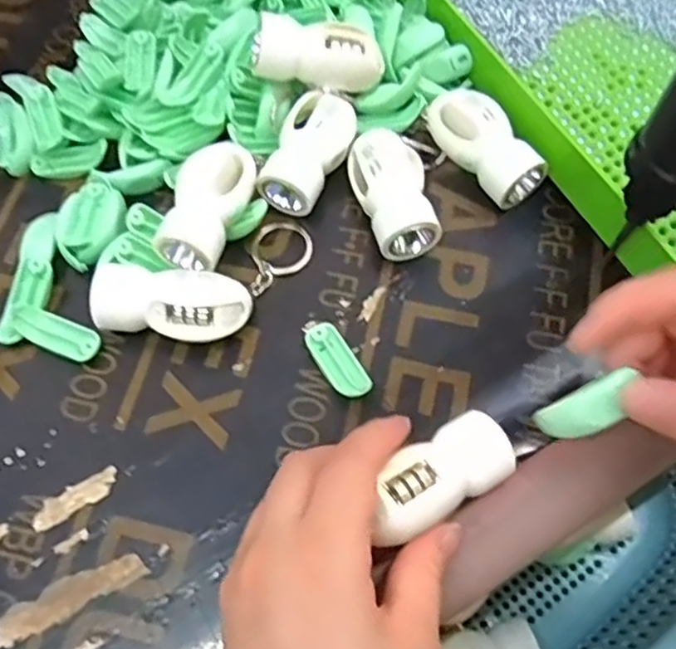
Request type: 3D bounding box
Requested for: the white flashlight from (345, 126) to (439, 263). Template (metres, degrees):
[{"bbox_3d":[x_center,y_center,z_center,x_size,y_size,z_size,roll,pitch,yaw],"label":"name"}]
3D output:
[{"bbox_3d":[0.027,-0.062,0.325,0.034,0.028,0.064,-12,66,-5],"label":"white flashlight"}]

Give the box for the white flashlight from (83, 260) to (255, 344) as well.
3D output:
[{"bbox_3d":[-0.074,-0.008,0.300,0.068,0.029,0.029,6,65,4],"label":"white flashlight"}]

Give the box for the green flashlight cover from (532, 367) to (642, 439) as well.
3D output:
[{"bbox_3d":[0.091,0.032,0.245,0.039,0.004,0.017,-38,62,33],"label":"green flashlight cover"}]

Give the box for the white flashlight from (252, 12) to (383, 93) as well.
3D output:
[{"bbox_3d":[-0.010,-0.136,0.334,0.064,0.021,0.025,5,64,-13],"label":"white flashlight"}]

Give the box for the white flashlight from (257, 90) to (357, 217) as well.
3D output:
[{"bbox_3d":[-0.014,-0.085,0.335,0.035,0.029,0.059,18,67,9],"label":"white flashlight"}]

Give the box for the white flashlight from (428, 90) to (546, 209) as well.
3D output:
[{"bbox_3d":[0.072,-0.089,0.334,0.026,0.032,0.065,-38,70,-15],"label":"white flashlight"}]

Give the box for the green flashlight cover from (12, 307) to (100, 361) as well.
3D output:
[{"bbox_3d":[-0.128,0.005,0.305,0.041,0.010,0.015,22,67,11],"label":"green flashlight cover"}]

